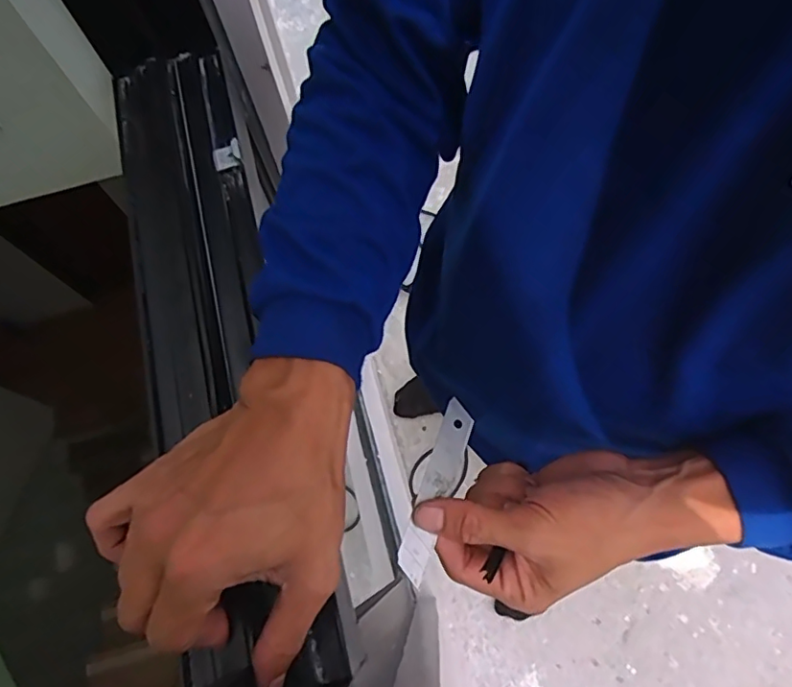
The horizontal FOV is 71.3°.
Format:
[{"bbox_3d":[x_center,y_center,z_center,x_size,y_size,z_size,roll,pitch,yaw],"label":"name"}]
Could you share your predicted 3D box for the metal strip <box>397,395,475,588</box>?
[{"bbox_3d":[0.022,0.079,0.308,0.018,0.004,0.099,21,68,3],"label":"metal strip"}]

